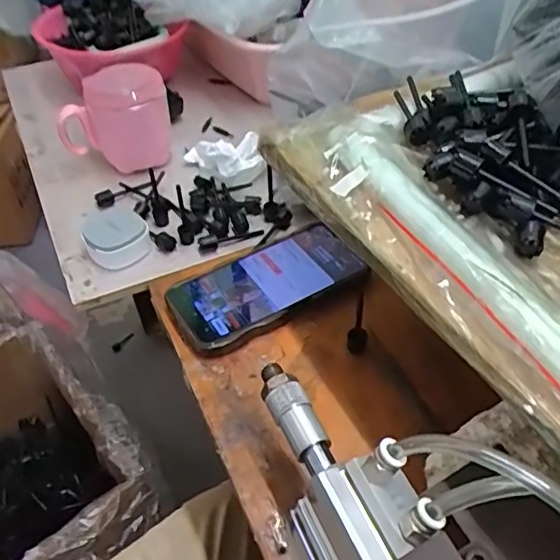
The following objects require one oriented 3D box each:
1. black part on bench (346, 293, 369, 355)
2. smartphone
[{"bbox_3d":[0.060,0.035,0.434,0.016,0.048,0.010,5,17,7],"label":"black part on bench"},{"bbox_3d":[-0.012,0.002,0.481,0.160,0.016,0.081,-26,51,-22],"label":"smartphone"}]

